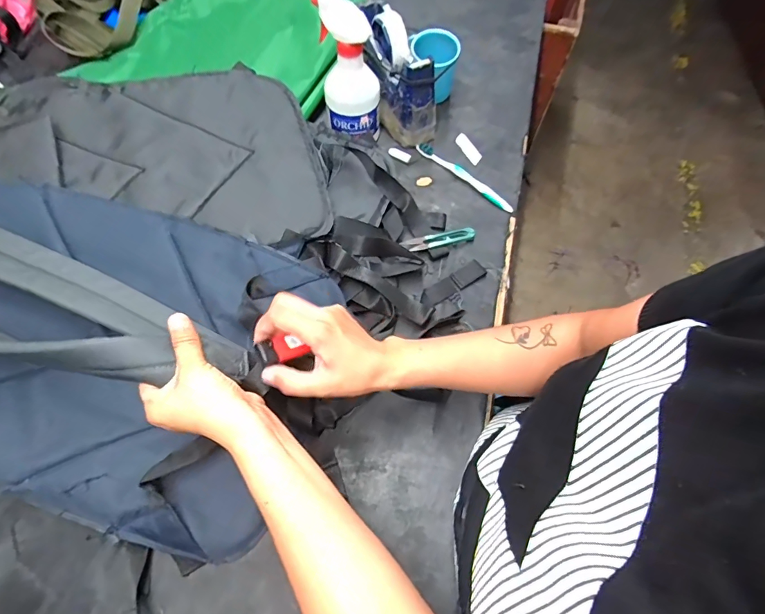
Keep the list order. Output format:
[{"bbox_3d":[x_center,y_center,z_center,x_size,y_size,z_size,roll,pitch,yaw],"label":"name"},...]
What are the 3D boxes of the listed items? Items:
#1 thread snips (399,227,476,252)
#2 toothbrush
[{"bbox_3d":[0.079,-0.093,0.549,0.098,0.009,0.024,-14,65,-8],"label":"thread snips"},{"bbox_3d":[0.121,-0.198,0.603,0.180,0.019,0.015,41,70,18],"label":"toothbrush"}]

